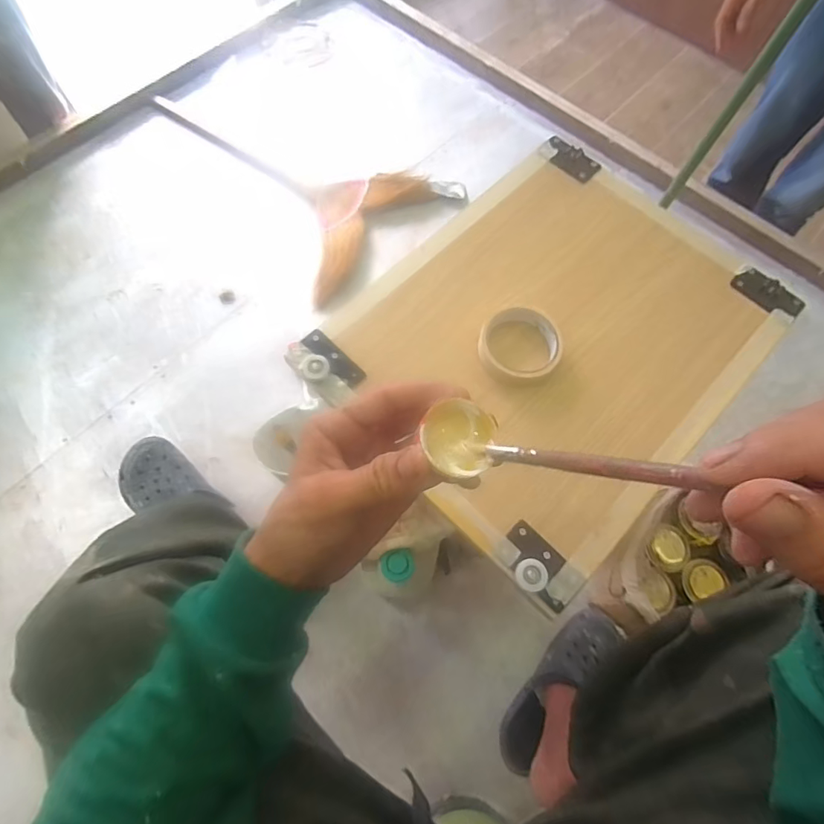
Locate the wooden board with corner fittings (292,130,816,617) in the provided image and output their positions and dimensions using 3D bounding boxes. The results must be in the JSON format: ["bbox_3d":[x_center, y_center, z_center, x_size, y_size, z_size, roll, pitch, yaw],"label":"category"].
[{"bbox_3d":[0.172,-0.096,0.578,0.399,0.033,0.507,41,70,15],"label":"wooden board with corner fittings"}]

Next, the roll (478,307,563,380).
[{"bbox_3d":[0.122,-0.076,0.544,0.091,0.033,0.083,1,68,-3],"label":"roll"}]

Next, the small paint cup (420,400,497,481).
[{"bbox_3d":[0.023,0.015,0.241,0.034,0.021,0.039,19,66,6],"label":"small paint cup"}]

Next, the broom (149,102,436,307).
[{"bbox_3d":[-0.290,-0.583,1.115,0.393,0.050,0.726,-41,75,-17],"label":"broom"}]

